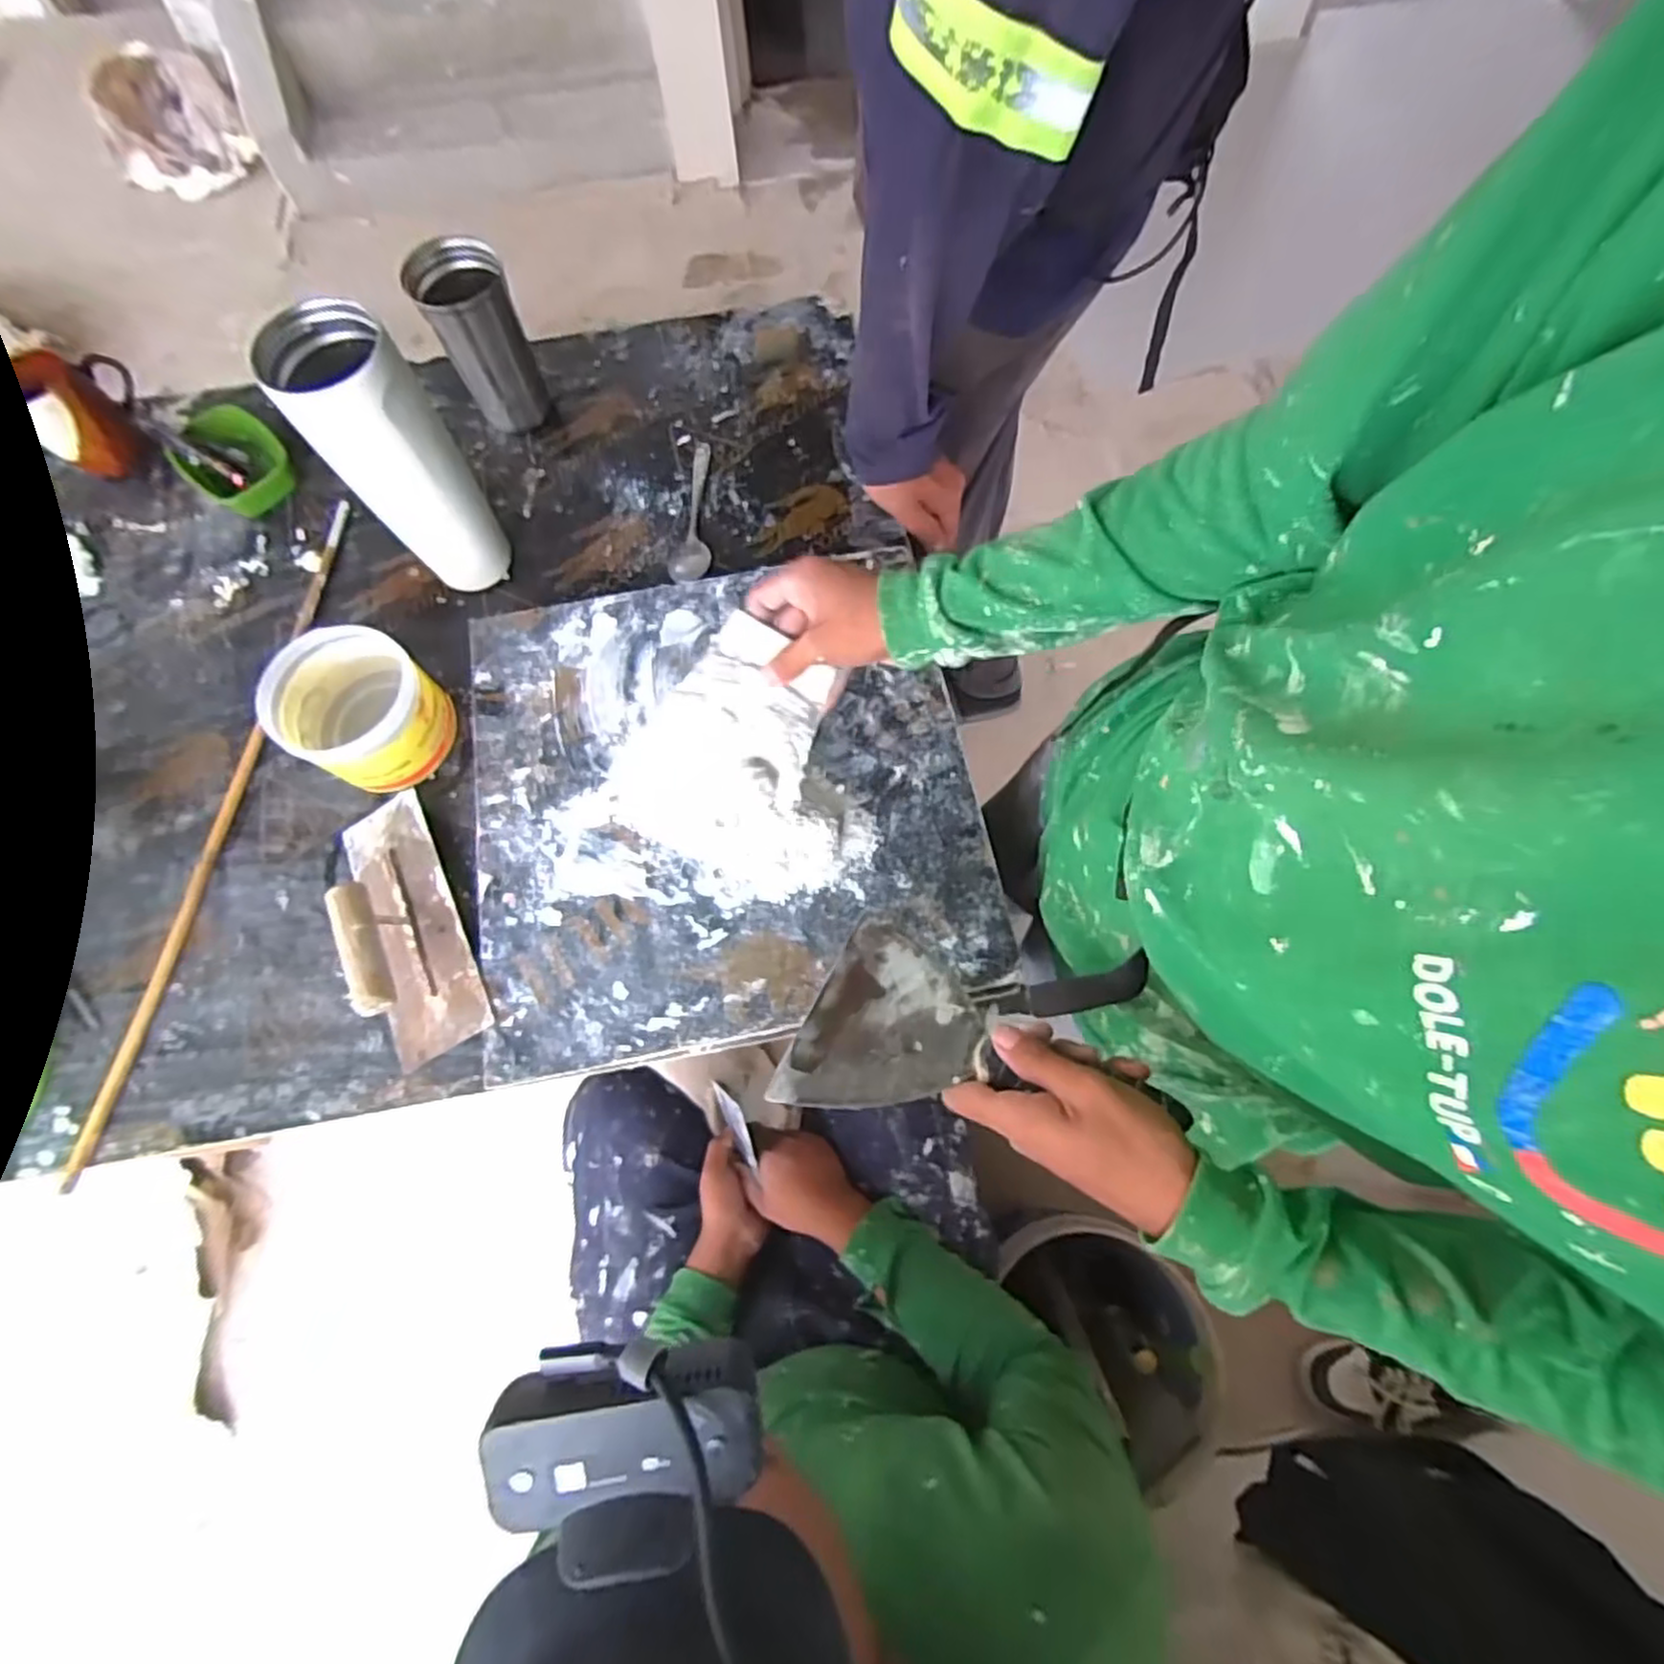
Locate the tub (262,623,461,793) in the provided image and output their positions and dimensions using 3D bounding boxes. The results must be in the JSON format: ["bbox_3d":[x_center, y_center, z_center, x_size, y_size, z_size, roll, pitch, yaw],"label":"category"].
[{"bbox_3d":[-0.393,-0.100,0.612,0.113,0.086,0.108,0,72,1],"label":"tub"}]

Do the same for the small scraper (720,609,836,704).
[{"bbox_3d":[-0.038,-0.122,0.508,0.081,0.004,0.031,30,114,-6],"label":"small scraper"}]

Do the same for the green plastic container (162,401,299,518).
[{"bbox_3d":[-0.601,-0.375,0.740,0.119,0.041,0.087,41,77,13],"label":"green plastic container"}]

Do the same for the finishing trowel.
[{"bbox_3d":[-0.343,0.066,0.566,0.085,0.075,0.220,-27,73,-8],"label":"finishing trowel"}]

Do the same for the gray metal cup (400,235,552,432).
[{"bbox_3d":[-0.334,-0.472,0.705,0.077,0.149,0.080,0,72,1],"label":"gray metal cup"}]

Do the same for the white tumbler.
[{"bbox_3d":[-0.355,-0.300,0.610,0.085,0.227,0.085,0,72,1],"label":"white tumbler"}]

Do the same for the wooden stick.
[{"bbox_3d":[-0.524,-0.031,0.631,0.022,0.015,0.610,6,72,3],"label":"wooden stick"}]

